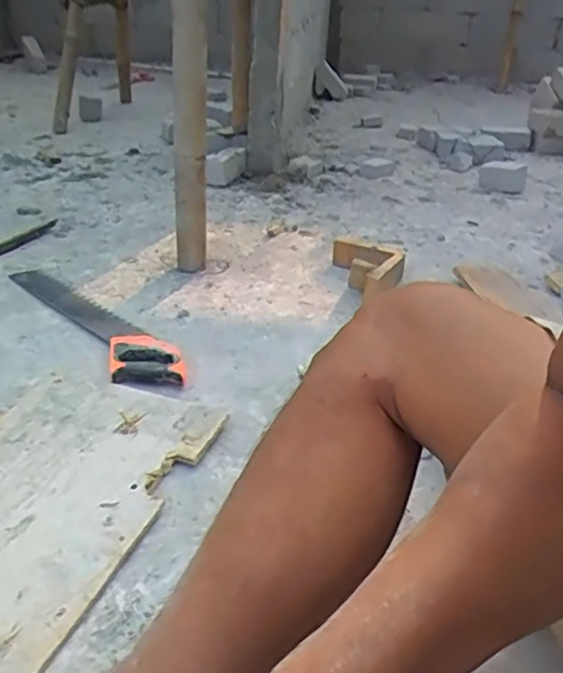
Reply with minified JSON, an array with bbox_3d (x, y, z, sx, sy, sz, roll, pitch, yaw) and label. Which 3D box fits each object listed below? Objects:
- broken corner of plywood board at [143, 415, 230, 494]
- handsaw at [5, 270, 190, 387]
[{"bbox_3d":[-0.117,0.150,0.845,0.031,0.010,0.181,22,33,28],"label":"broken corner of plywood board"},{"bbox_3d":[-0.339,-0.037,1.152,0.117,0.022,0.538,-18,36,-36],"label":"handsaw"}]

